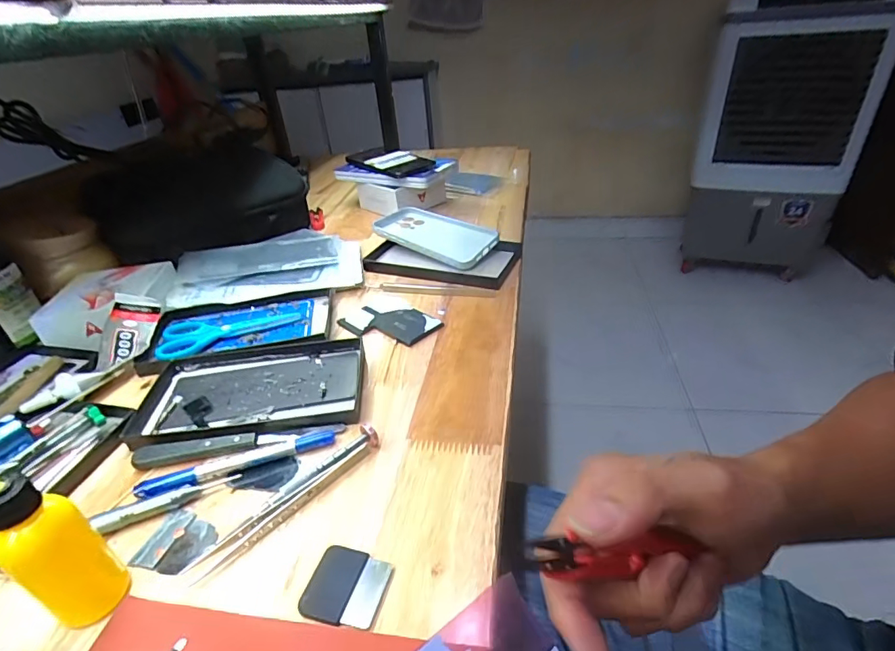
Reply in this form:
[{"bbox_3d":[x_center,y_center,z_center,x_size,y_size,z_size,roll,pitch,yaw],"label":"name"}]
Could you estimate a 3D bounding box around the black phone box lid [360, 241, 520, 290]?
[{"bbox_3d":[-0.009,-0.081,0.592,0.185,0.021,0.095,8,36,18],"label":"black phone box lid"}]

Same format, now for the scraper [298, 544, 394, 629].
[{"bbox_3d":[-0.055,0.142,0.260,0.042,0.004,0.040,4,35,14],"label":"scraper"}]

